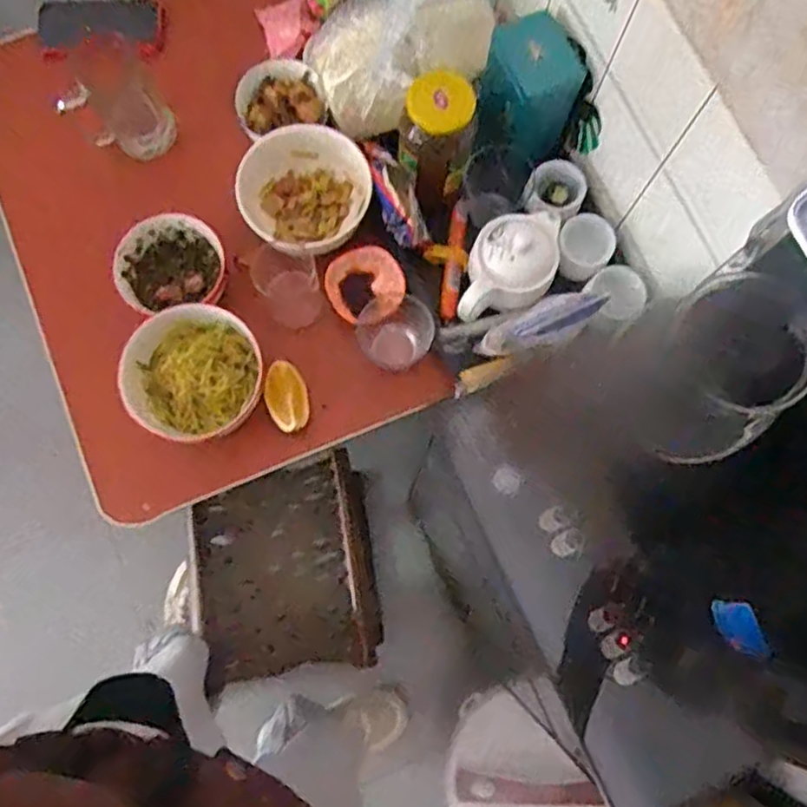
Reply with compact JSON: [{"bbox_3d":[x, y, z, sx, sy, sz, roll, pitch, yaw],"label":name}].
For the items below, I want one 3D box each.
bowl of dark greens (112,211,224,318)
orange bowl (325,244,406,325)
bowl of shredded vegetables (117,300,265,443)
[{"bbox_3d":[-0.276,-0.165,0.813,0.125,0.051,0.102,-7,78,-2],"label":"bowl of dark greens"},{"bbox_3d":[-0.045,-0.143,0.814,0.089,0.036,0.097,0,78,-1],"label":"orange bowl"},{"bbox_3d":[-0.229,-0.034,0.751,0.144,0.060,0.140,0,78,-1],"label":"bowl of shredded vegetables"}]

